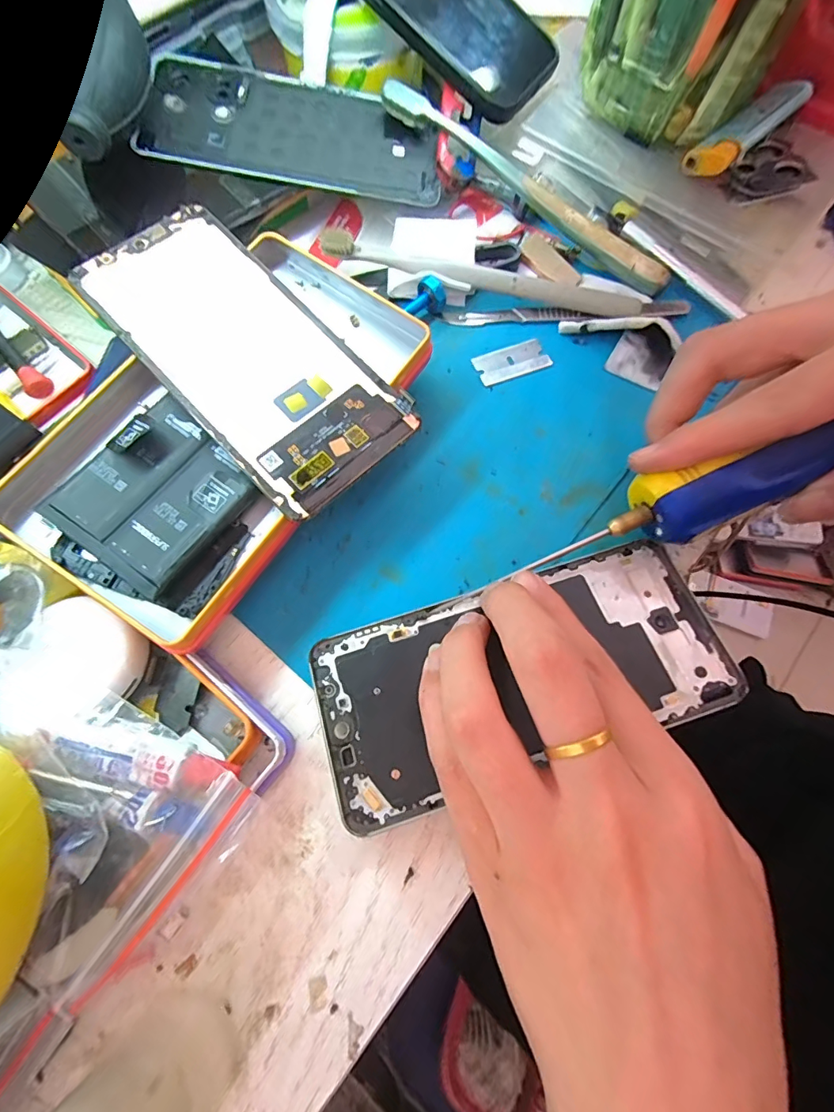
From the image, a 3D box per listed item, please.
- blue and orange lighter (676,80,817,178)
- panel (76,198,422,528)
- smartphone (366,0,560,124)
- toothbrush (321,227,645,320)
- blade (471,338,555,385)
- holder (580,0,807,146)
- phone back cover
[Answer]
[{"bbox_3d":[0.176,-0.228,0.243,0.079,0.017,0.021,-41,76,-12],"label":"blue and orange lighter"},{"bbox_3d":[-0.074,-0.088,0.196,0.151,0.004,0.070,44,75,8],"label":"panel"},{"bbox_3d":[0.007,-0.303,0.244,0.144,0.011,0.070,37,75,-9],"label":"smartphone"},{"bbox_3d":[0.034,-0.148,0.243,0.168,0.020,0.016,14,72,4],"label":"toothbrush"},{"bbox_3d":[0.050,-0.102,0.238,0.038,0.004,0.019,-19,73,-6],"label":"blade"},{"bbox_3d":[0.137,-0.264,0.224,0.084,0.076,0.064,34,75,10],"label":"holder"},{"bbox_3d":[-0.065,-0.230,0.244,0.151,0.005,0.079,4,76,-6],"label":"phone back cover"}]

